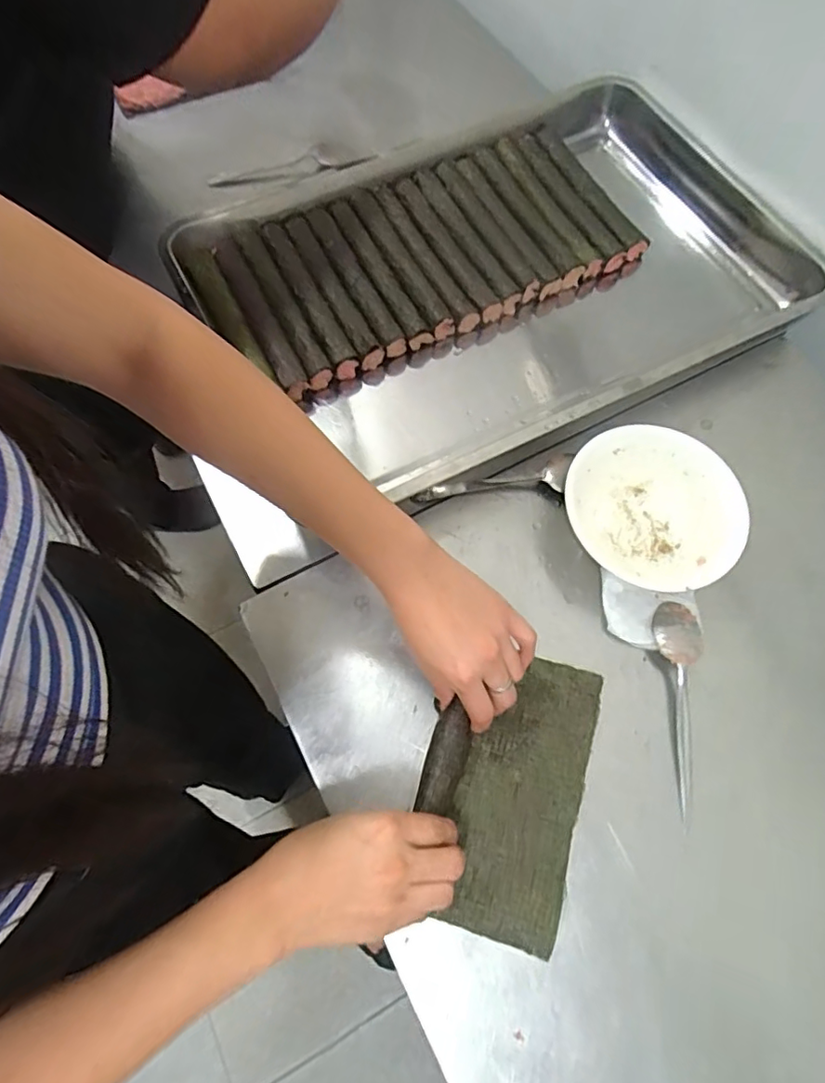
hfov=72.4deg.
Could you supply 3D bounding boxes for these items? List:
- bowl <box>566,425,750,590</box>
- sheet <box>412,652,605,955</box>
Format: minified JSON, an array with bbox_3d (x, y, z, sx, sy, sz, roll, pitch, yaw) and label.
[{"bbox_3d":[0.204,-0.026,0.479,0.140,0.040,0.139,0,69,0],"label":"bowl"},{"bbox_3d":[0.066,0.175,0.406,0.114,0.030,0.191,16,70,6],"label":"sheet"}]

